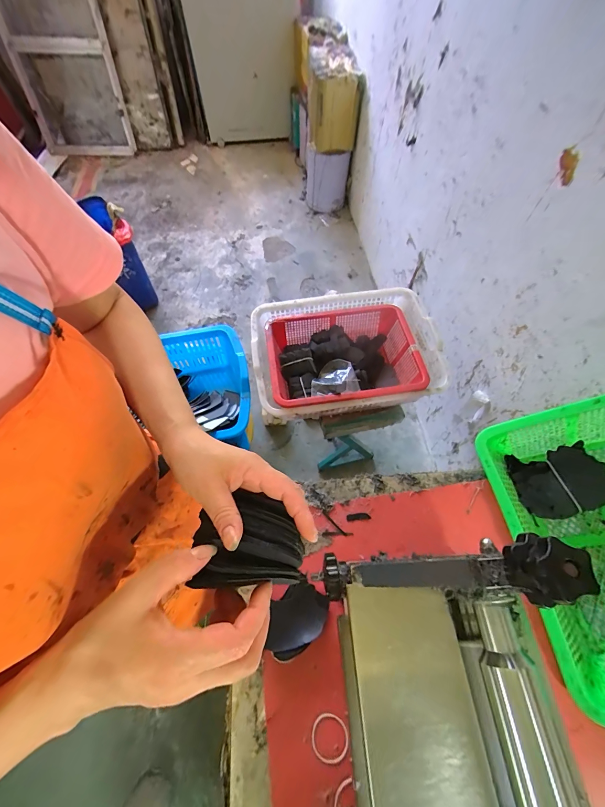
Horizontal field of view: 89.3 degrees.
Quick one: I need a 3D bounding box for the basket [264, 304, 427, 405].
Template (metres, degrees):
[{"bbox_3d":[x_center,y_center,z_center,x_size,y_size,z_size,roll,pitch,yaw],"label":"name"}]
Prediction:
[{"bbox_3d":[0.105,-0.122,0.862,0.383,0.137,0.316,-6,63,-3],"label":"basket"}]

